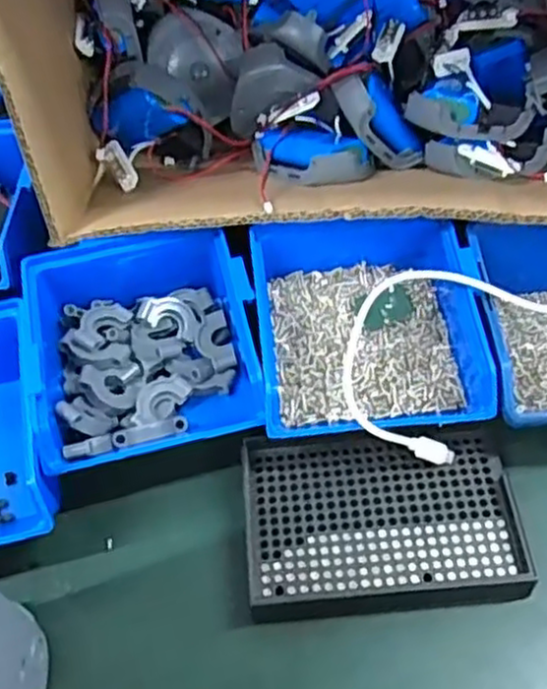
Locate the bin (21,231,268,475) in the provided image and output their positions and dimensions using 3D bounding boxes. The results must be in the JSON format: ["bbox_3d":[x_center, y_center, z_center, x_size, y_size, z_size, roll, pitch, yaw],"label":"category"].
[{"bbox_3d":[-0.071,-0.001,0.412,0.120,0.054,0.133,-14,55,-6],"label":"bin"}]

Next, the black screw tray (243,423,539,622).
[{"bbox_3d":[0.054,0.085,0.372,0.132,0.016,0.094,-4,54,1],"label":"black screw tray"}]

